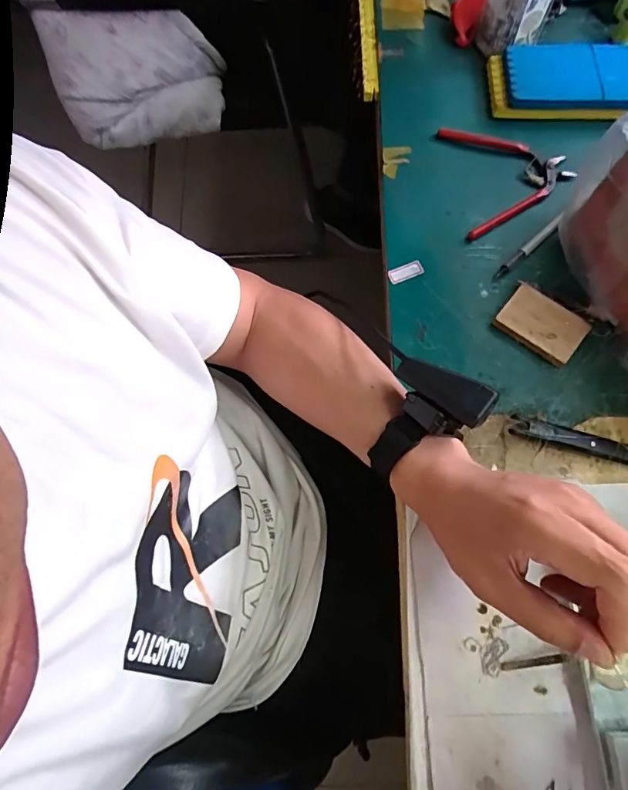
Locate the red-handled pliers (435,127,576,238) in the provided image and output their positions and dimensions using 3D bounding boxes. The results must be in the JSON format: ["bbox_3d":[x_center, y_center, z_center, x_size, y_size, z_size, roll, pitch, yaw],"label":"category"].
[{"bbox_3d":[0.205,-0.227,0.470,0.127,0.013,0.128,-10,72,-2],"label":"red-handled pliers"}]

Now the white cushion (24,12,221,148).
[{"bbox_3d":[-0.262,-0.486,0.699,0.241,0.164,0.080,-14,72,-3],"label":"white cushion"}]

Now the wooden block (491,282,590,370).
[{"bbox_3d":[0.208,-0.065,0.418,0.073,0.016,0.049,40,77,13],"label":"wooden block"}]

